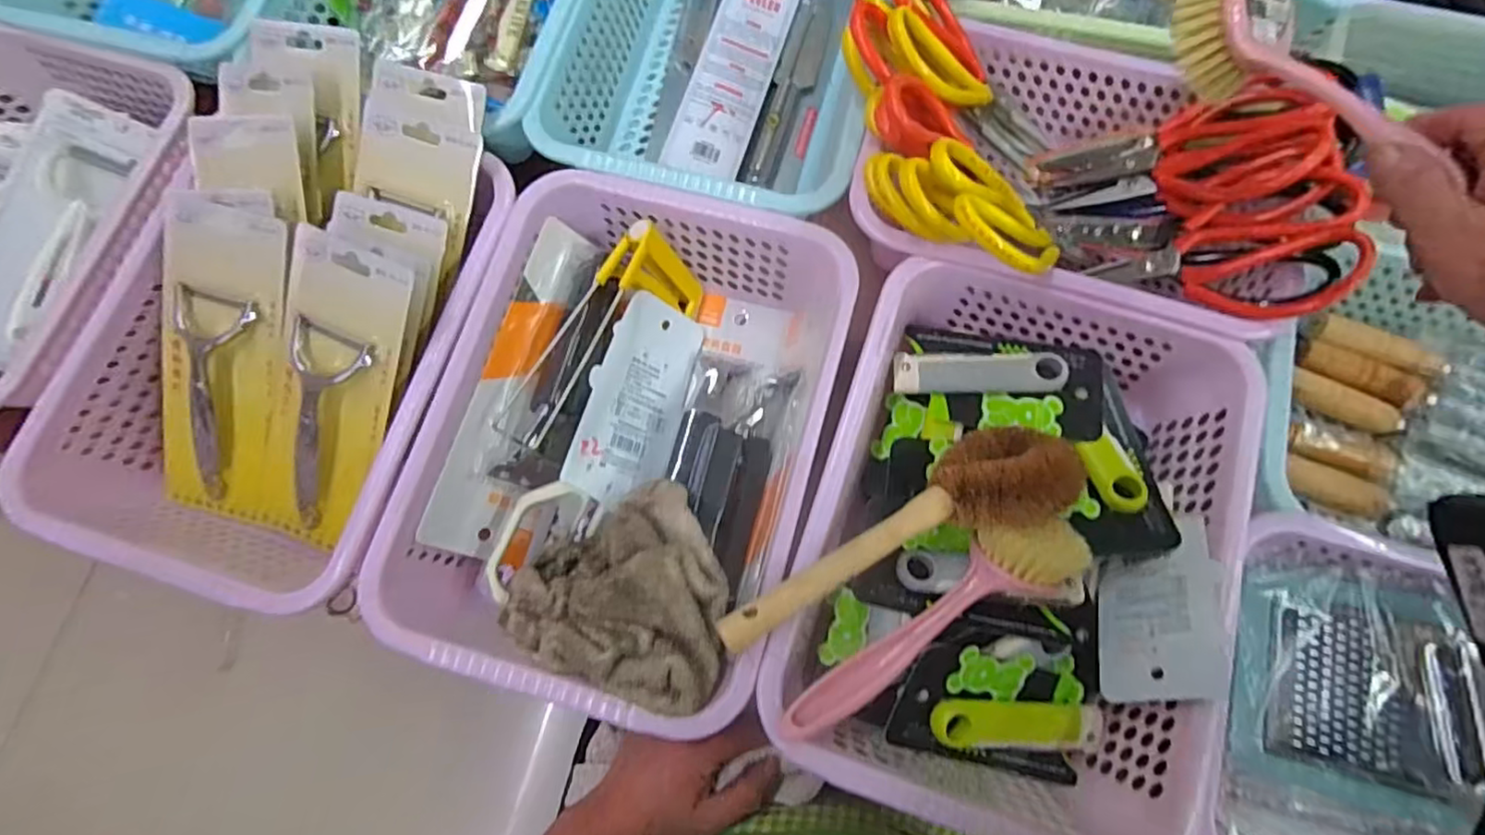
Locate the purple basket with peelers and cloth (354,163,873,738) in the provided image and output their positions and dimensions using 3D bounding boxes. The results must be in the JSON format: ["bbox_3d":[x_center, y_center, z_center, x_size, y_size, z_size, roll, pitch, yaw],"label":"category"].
[{"bbox_3d":[-0.077,0.010,0.453,0.255,0.103,0.342,13,76,5],"label":"purple basket with peelers and cloth"}]

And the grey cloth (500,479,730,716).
[{"bbox_3d":[-0.072,0.098,0.397,0.136,0.053,0.120,17,77,6],"label":"grey cloth"}]

